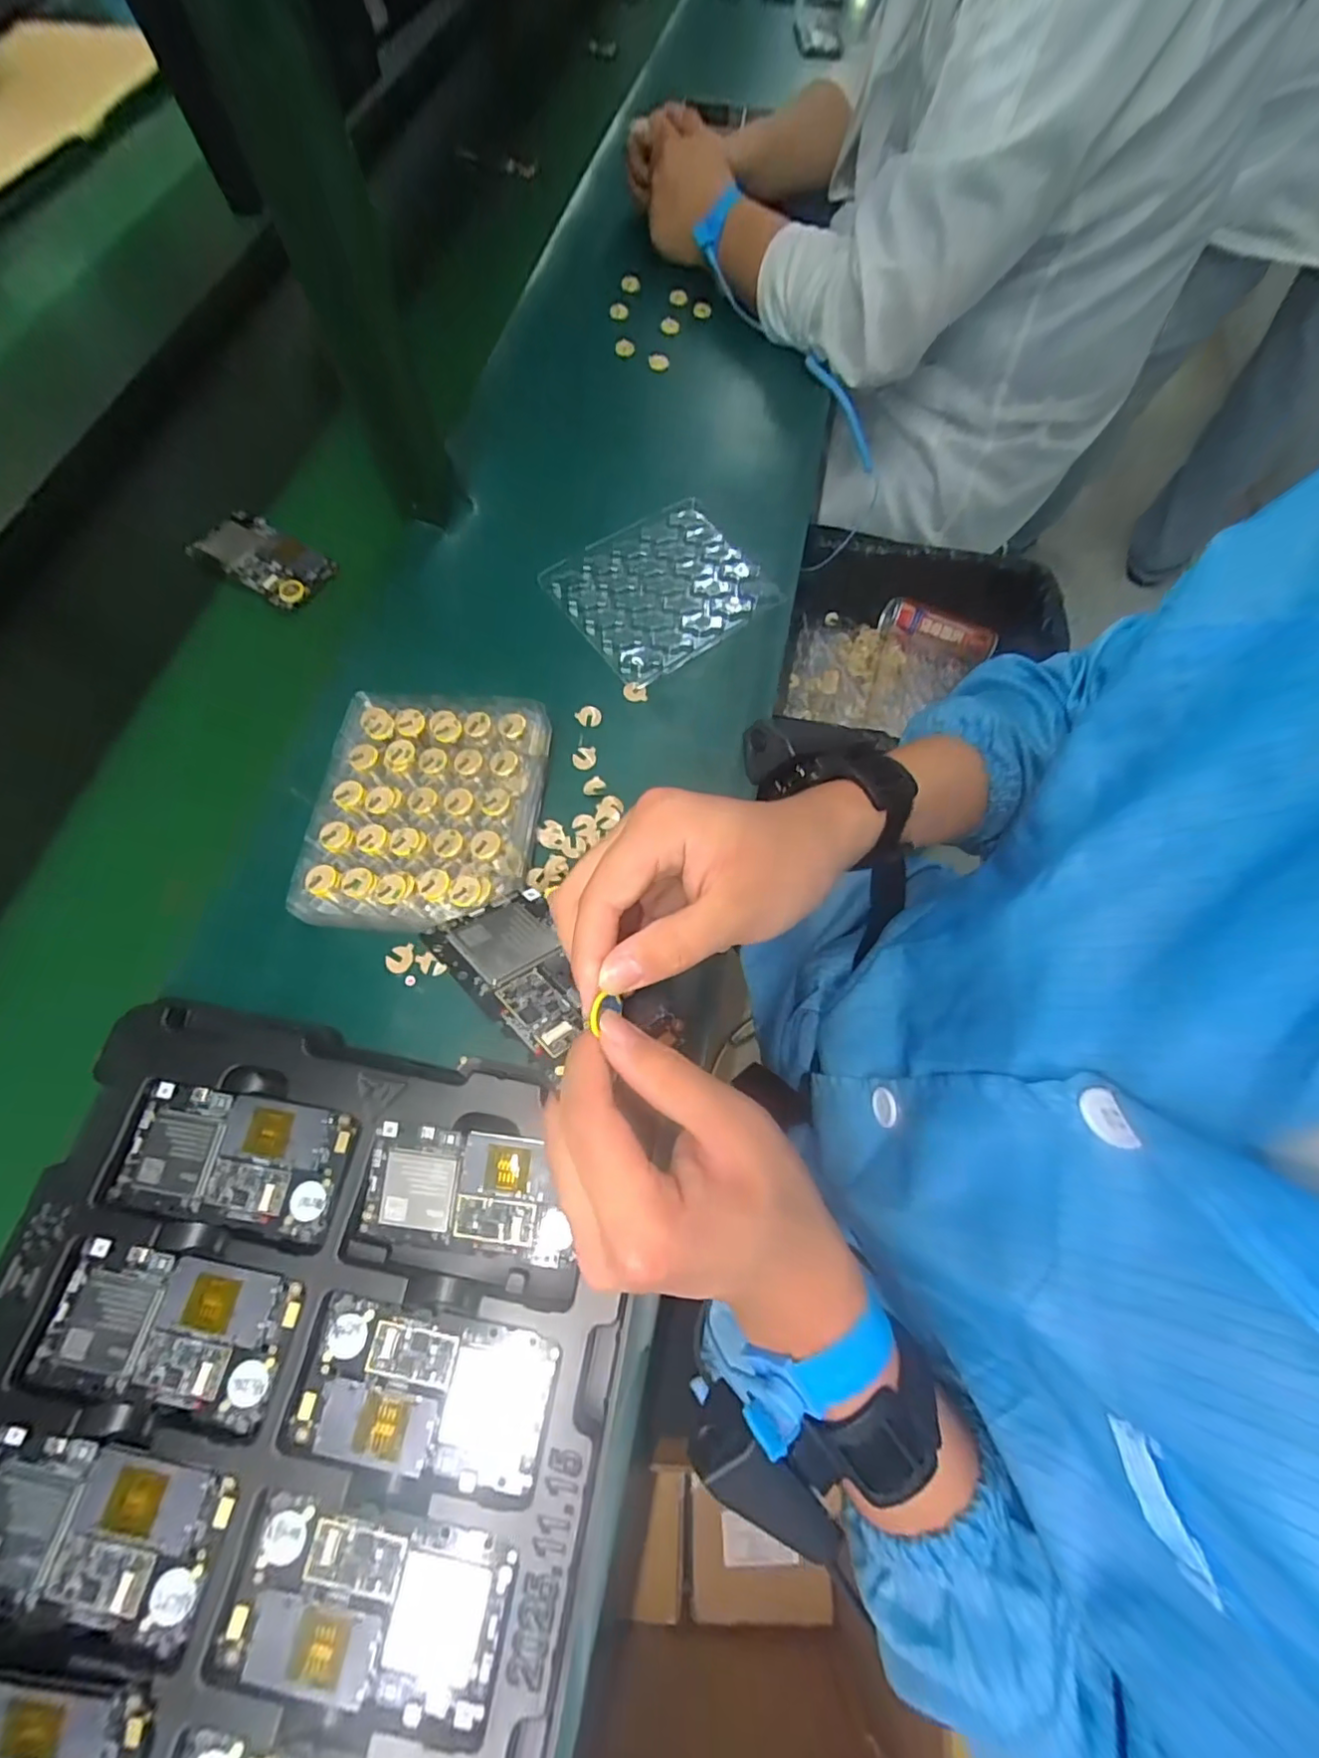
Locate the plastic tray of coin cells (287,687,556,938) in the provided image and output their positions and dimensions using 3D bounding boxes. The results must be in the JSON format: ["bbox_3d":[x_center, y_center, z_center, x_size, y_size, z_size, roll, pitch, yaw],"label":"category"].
[{"bbox_3d":[-0.165,-0.050,0.417,0.151,0.047,0.175,5,68,1],"label":"plastic tray of coin cells"}]

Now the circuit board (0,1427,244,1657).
[{"bbox_3d":[-0.277,0.315,0.285,0.123,0.004,0.064,10,68,3],"label":"circuit board"}]

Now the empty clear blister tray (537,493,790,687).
[{"bbox_3d":[0.002,-0.251,0.508,0.157,0.013,0.142,-34,73,-13],"label":"empty clear blister tray"}]

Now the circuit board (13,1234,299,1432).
[{"bbox_3d":[-0.261,0.240,0.317,0.123,0.008,0.065,11,68,4],"label":"circuit board"}]

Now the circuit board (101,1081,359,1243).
[{"bbox_3d":[-0.245,0.160,0.339,0.125,0.005,0.067,9,68,3],"label":"circuit board"}]

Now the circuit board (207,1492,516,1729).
[{"bbox_3d":[-0.137,0.345,0.279,0.125,0.004,0.066,9,68,3],"label":"circuit board"}]

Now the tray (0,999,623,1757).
[{"bbox_3d":[-0.215,0.357,0.264,0.323,0.017,0.540,10,70,4],"label":"tray"}]

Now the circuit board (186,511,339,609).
[{"bbox_3d":[-0.351,-0.282,0.526,0.125,0.019,0.057,30,71,11],"label":"circuit board"}]

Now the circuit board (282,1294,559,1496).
[{"bbox_3d":[-0.121,0.268,0.308,0.126,0.006,0.067,10,68,3],"label":"circuit board"}]

